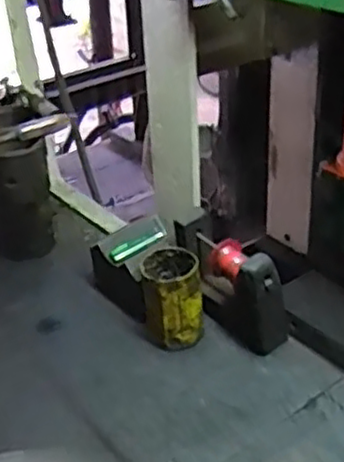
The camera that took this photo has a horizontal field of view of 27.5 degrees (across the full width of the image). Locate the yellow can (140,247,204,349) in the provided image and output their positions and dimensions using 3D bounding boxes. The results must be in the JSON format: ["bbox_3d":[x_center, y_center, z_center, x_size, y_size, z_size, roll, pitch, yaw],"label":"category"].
[{"bbox_3d":[0.001,0.089,0.928,0.075,0.113,0.082,-4,33,2],"label":"yellow can"}]

